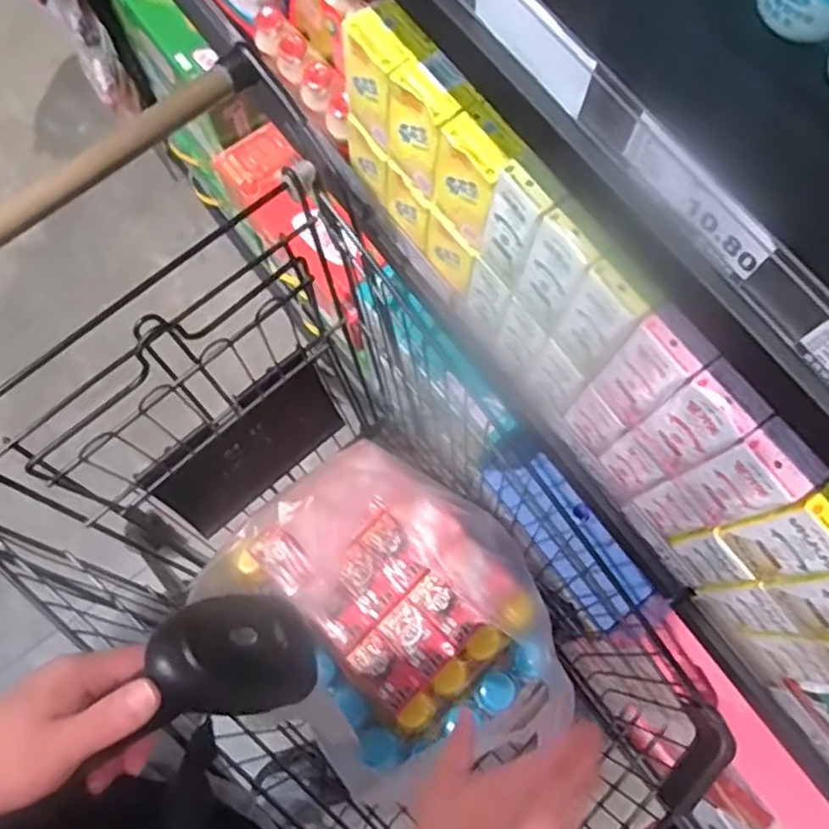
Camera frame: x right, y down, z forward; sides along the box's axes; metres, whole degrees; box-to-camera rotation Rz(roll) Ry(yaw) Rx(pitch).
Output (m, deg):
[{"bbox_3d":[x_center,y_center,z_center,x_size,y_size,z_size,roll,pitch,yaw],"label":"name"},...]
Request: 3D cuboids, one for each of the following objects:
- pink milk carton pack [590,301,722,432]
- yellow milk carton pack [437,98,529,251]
[{"bbox_3d":[0.173,-0.032,0.499,0.031,0.116,0.048,-38,78,-11],"label":"pink milk carton pack"},{"bbox_3d":[0.056,-0.196,0.567,0.041,0.109,0.069,-35,77,-11],"label":"yellow milk carton pack"}]

